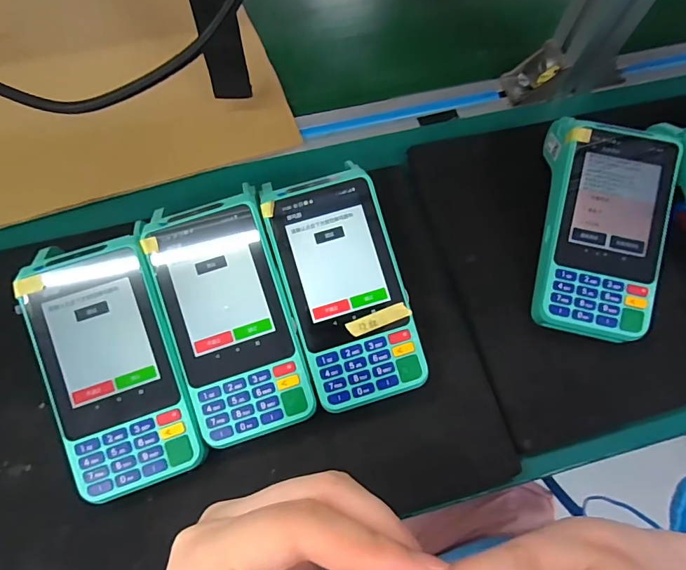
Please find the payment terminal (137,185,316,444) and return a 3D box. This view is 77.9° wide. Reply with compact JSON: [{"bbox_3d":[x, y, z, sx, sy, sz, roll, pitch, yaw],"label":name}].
[{"bbox_3d":[-0.074,0.020,0.282,0.074,0.068,0.154,-18,68,-8],"label":"payment terminal"}]

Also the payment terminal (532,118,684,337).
[{"bbox_3d":[0.188,-0.046,0.315,0.084,0.066,0.165,16,68,6],"label":"payment terminal"}]

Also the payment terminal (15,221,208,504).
[{"bbox_3d":[-0.146,0.043,0.272,0.076,0.063,0.166,-20,69,-8],"label":"payment terminal"}]

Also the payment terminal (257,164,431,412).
[{"bbox_3d":[0.000,-0.001,0.290,0.077,0.066,0.156,-15,68,-7],"label":"payment terminal"}]

